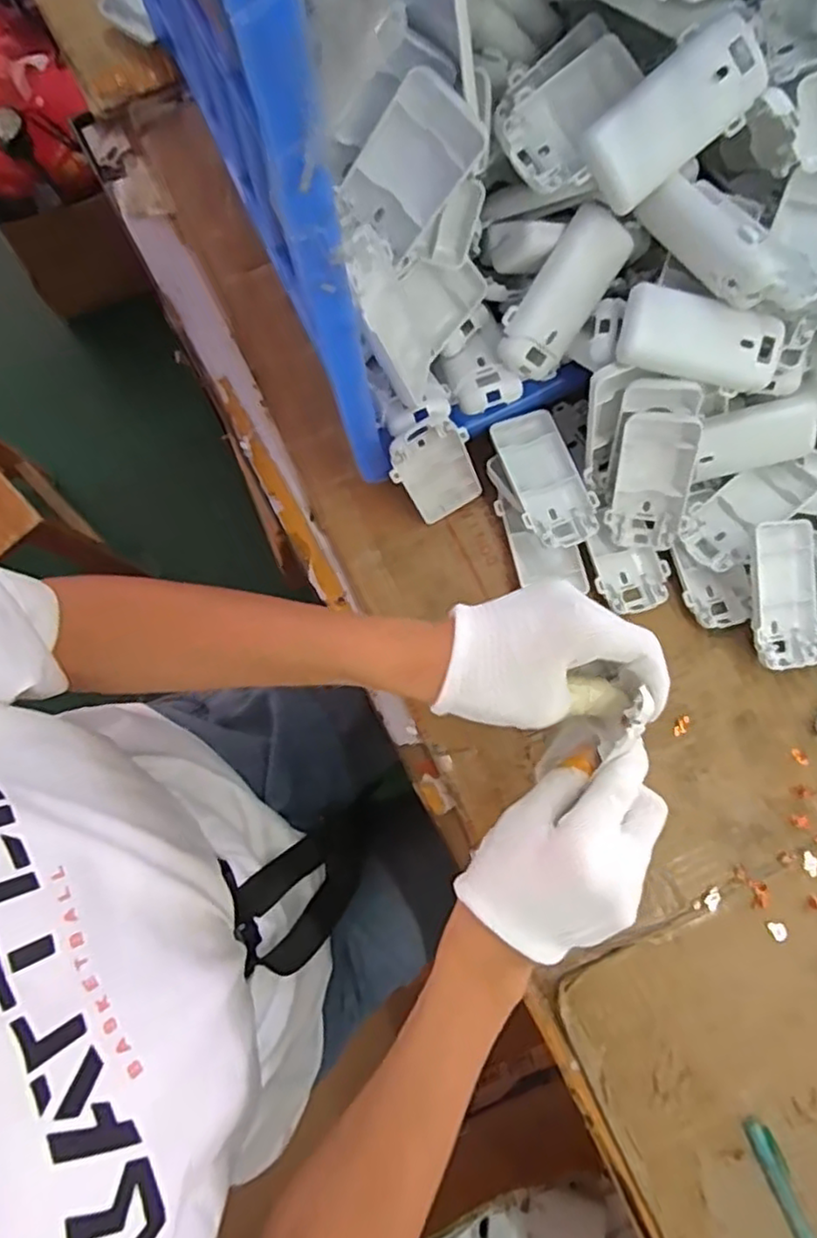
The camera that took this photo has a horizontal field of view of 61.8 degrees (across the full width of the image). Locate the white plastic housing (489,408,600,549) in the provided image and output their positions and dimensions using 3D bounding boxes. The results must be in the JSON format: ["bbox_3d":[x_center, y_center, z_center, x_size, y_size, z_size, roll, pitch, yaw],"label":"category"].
[{"bbox_3d":[0.093,-0.094,0.467,0.048,0.015,0.097,-24,79,-4],"label":"white plastic housing"}]

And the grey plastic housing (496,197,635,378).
[{"bbox_3d":[0.093,-0.193,0.411,0.096,0.046,0.019,-56,39,22],"label":"grey plastic housing"}]

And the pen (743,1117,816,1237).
[{"bbox_3d":[0.240,0.371,0.414,0.015,0.009,0.131,-23,79,-3],"label":"pen"}]

